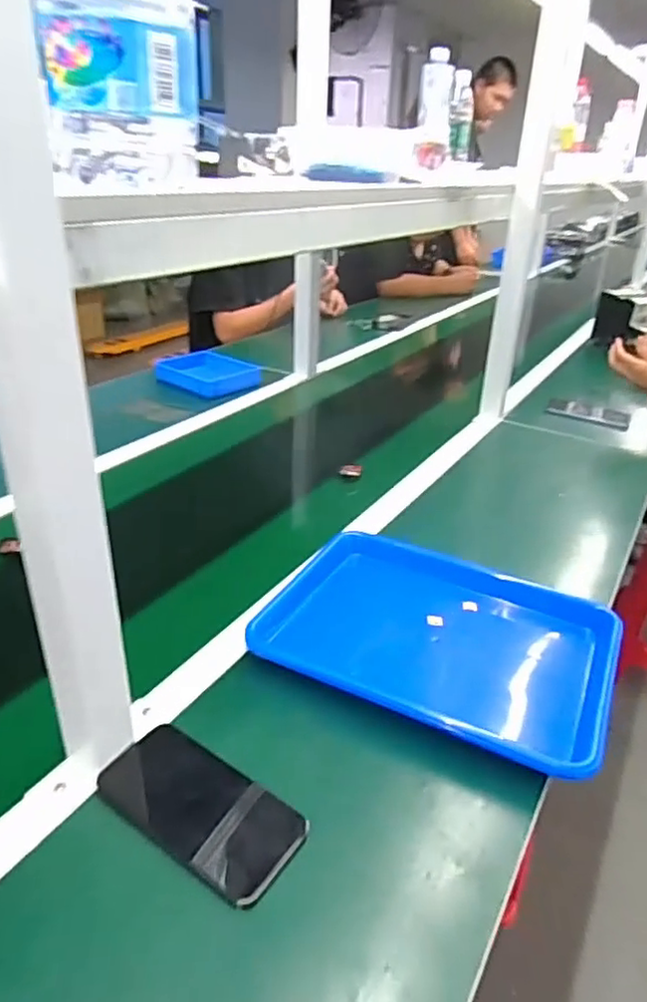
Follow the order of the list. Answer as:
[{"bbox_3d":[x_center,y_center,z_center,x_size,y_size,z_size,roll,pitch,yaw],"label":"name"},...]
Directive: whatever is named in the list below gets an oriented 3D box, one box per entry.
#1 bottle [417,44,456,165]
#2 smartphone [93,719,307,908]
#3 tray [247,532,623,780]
[{"bbox_3d":[0.232,-0.806,1.323,0.069,0.199,0.074,7,28,8],"label":"bottle"},{"bbox_3d":[-0.094,0.235,0.493,0.158,0.015,0.075,24,46,25],"label":"smartphone"},{"bbox_3d":[0.128,0.131,0.673,0.329,0.032,0.260,16,30,22],"label":"tray"}]

